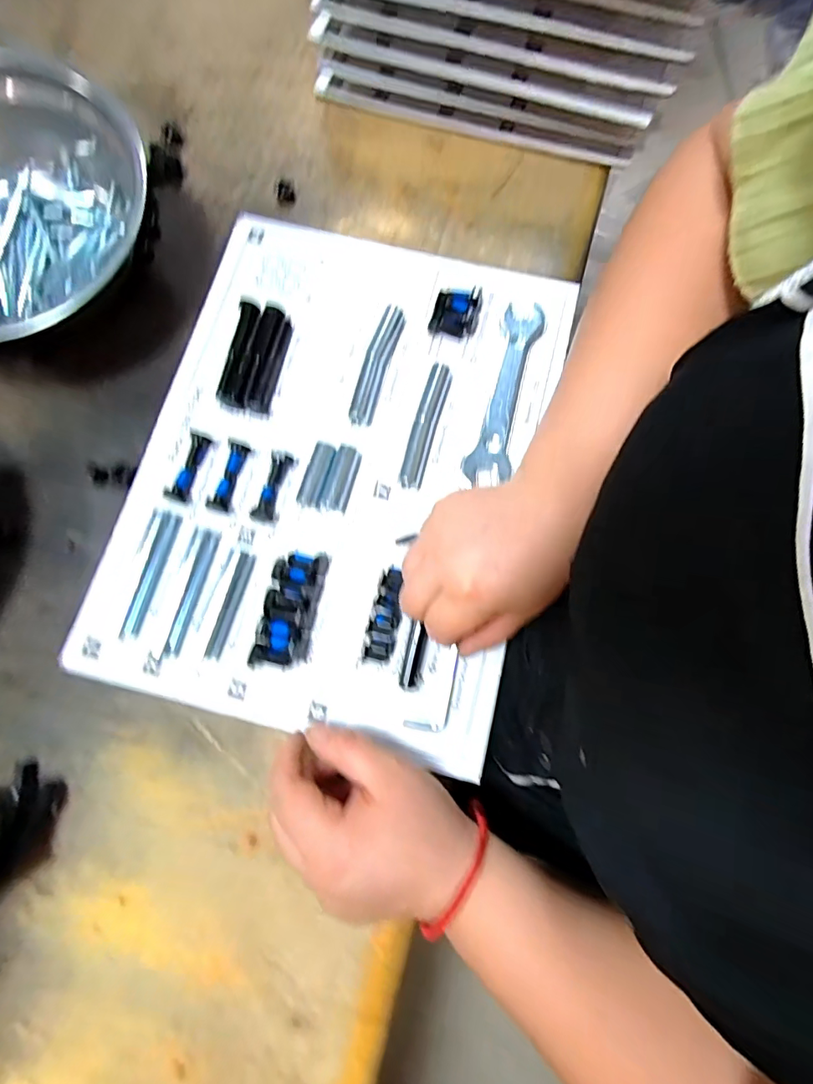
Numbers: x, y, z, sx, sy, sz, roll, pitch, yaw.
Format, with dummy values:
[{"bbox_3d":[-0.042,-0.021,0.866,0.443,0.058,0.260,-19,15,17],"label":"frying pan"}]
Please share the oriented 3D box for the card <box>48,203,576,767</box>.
[{"bbox_3d":[-0.048,-0.061,0.347,0.279,0.017,0.366,14,78,4],"label":"card"}]

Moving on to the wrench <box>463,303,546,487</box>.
[{"bbox_3d":[0.073,-0.110,0.356,0.031,0.011,0.144,14,78,4],"label":"wrench"}]

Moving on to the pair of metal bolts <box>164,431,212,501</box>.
[{"bbox_3d":[-0.157,-0.055,0.345,0.015,0.013,0.051,15,78,4],"label":"pair of metal bolts"}]

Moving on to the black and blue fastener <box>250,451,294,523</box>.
[{"bbox_3d":[-0.095,-0.040,0.338,0.014,0.016,0.050,15,78,4],"label":"black and blue fastener"}]

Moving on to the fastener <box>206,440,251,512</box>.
[{"bbox_3d":[-0.127,-0.047,0.342,0.014,0.012,0.051,16,78,4],"label":"fastener"}]

